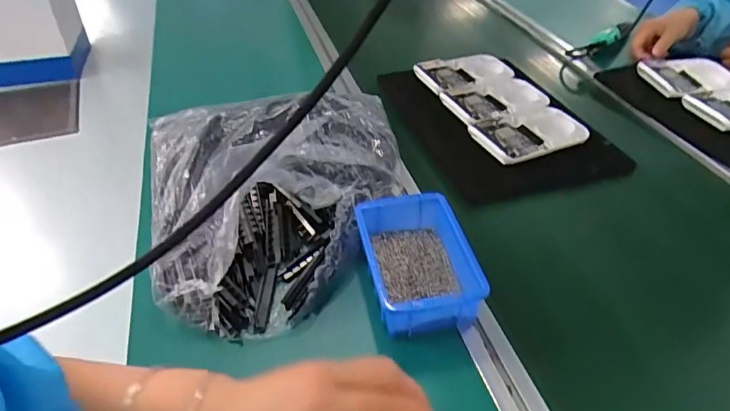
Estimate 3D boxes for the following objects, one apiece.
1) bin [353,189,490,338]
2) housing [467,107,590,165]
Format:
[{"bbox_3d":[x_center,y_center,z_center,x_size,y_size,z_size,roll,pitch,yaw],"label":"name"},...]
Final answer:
[{"bbox_3d":[0.051,0.054,0.511,0.095,0.045,0.153,-6,39,-9],"label":"bin"},{"bbox_3d":[0.241,-0.102,0.735,0.171,0.019,0.107,-12,40,-13],"label":"housing"}]

